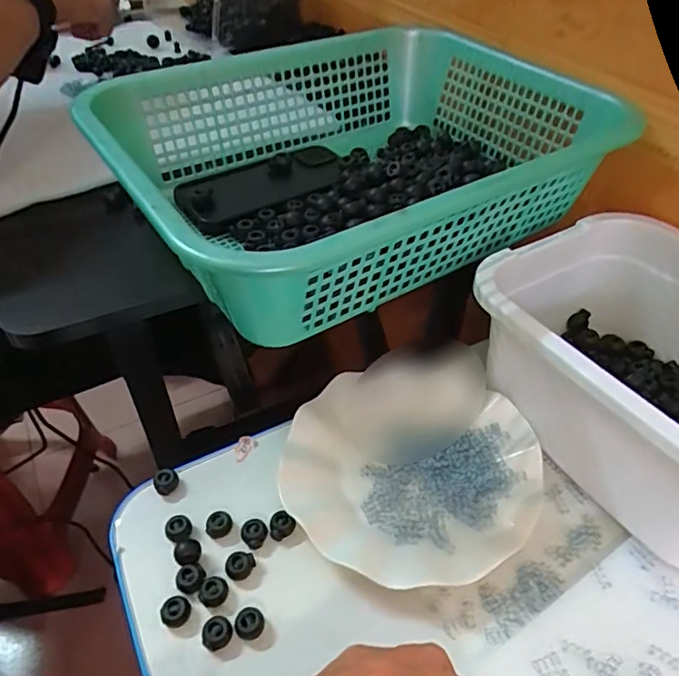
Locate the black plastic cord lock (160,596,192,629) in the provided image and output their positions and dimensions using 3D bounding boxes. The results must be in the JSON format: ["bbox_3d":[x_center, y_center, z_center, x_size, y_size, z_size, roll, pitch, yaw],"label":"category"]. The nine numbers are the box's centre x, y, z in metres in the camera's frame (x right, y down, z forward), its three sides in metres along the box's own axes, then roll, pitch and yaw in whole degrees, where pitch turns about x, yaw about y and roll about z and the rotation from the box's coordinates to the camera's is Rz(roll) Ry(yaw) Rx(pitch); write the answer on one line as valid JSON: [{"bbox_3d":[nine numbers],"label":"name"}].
[{"bbox_3d":[-0.102,0.171,0.339,0.018,0.010,0.015,-34,54,-30],"label":"black plastic cord lock"}]

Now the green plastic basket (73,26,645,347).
[{"bbox_3d":[0.010,-0.158,0.461,0.377,0.106,0.294,-26,50,-24],"label":"green plastic basket"}]

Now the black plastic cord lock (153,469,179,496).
[{"bbox_3d":[-0.129,0.107,0.404,0.017,0.016,0.013,-24,50,-23],"label":"black plastic cord lock"}]

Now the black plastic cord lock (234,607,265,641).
[{"bbox_3d":[-0.056,0.177,0.335,0.017,0.011,0.017,5,45,5],"label":"black plastic cord lock"}]

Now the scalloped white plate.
[{"bbox_3d":[0.056,0.087,0.405,0.192,0.024,0.178,0,45,0],"label":"scalloped white plate"}]

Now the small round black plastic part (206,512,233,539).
[{"bbox_3d":[-0.084,0.130,0.377,0.018,0.012,0.013,-21,49,-20],"label":"small round black plastic part"}]

